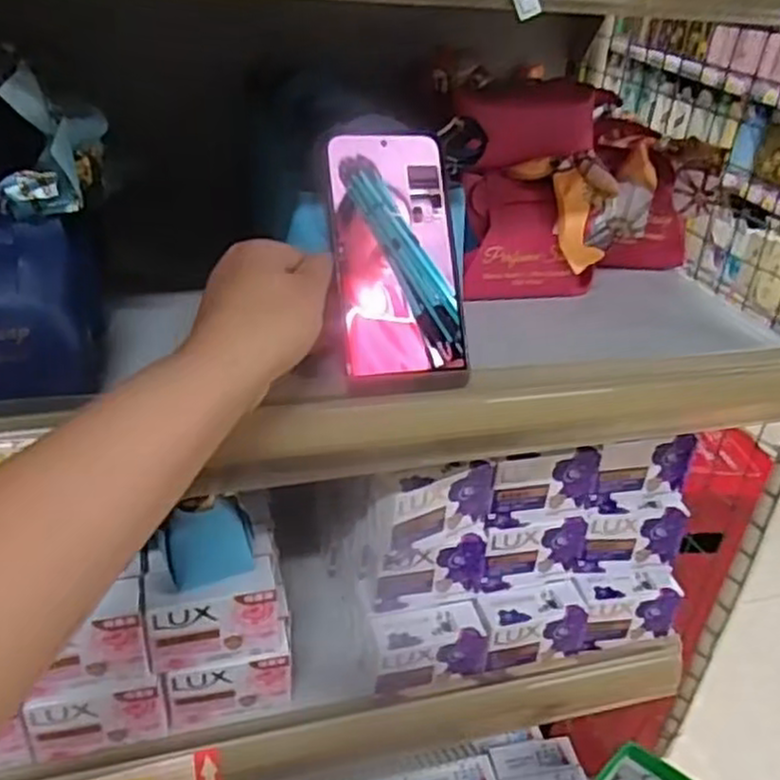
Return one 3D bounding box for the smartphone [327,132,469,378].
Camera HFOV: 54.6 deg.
[{"bbox_3d":[0.004,-0.082,0.452,0.073,0.143,0.005,-5,-4,-15],"label":"smartphone"}]

